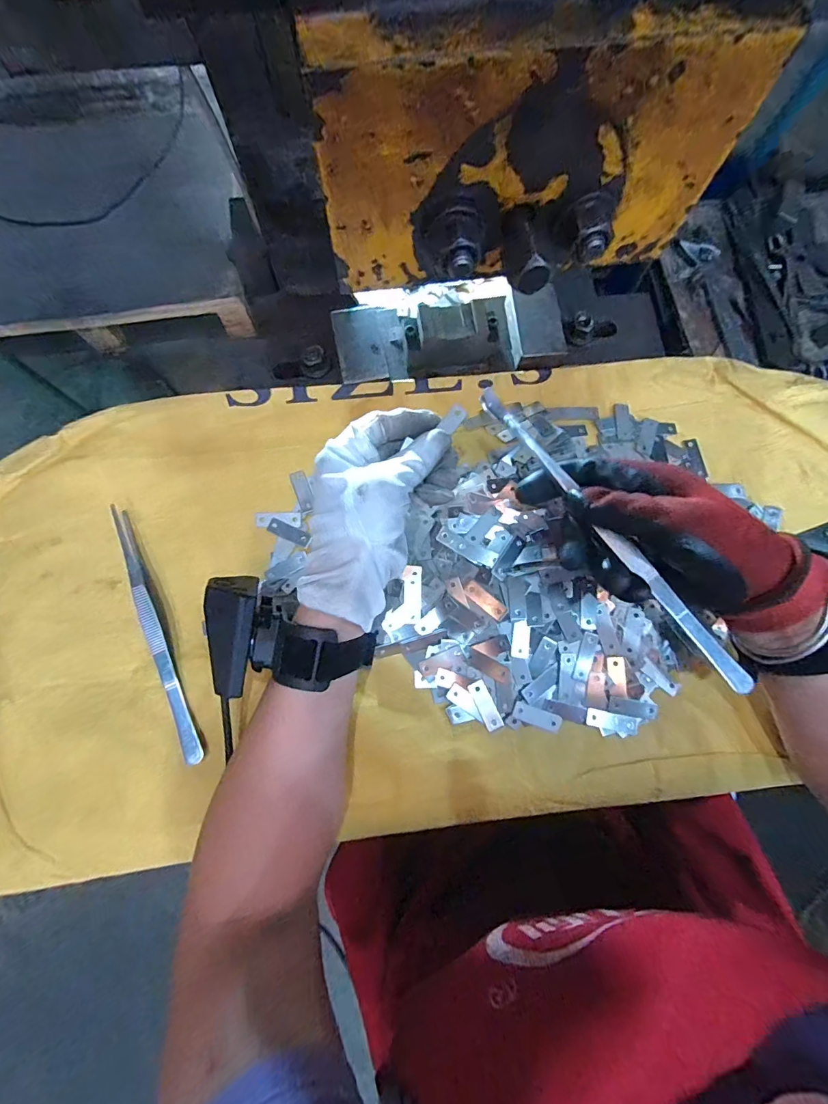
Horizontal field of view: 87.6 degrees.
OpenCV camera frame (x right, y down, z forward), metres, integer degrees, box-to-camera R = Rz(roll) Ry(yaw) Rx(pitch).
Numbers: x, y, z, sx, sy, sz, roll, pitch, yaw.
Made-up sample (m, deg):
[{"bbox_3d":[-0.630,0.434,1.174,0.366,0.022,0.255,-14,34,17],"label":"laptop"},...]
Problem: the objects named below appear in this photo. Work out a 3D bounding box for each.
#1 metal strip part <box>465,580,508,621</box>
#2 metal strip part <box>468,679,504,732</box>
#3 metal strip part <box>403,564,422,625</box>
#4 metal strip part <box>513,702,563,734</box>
[{"bbox_3d":[0.054,0.035,0.319,0.035,0.004,0.012,42,79,10],"label":"metal strip part"},{"bbox_3d":[0.051,0.109,0.308,0.013,0.004,0.035,-23,76,-6],"label":"metal strip part"},{"bbox_3d":[-0.001,0.032,0.325,0.014,0.004,0.042,1,87,4],"label":"metal strip part"},{"bbox_3d":[0.088,0.118,0.307,0.035,0.004,0.013,17,75,4],"label":"metal strip part"}]

